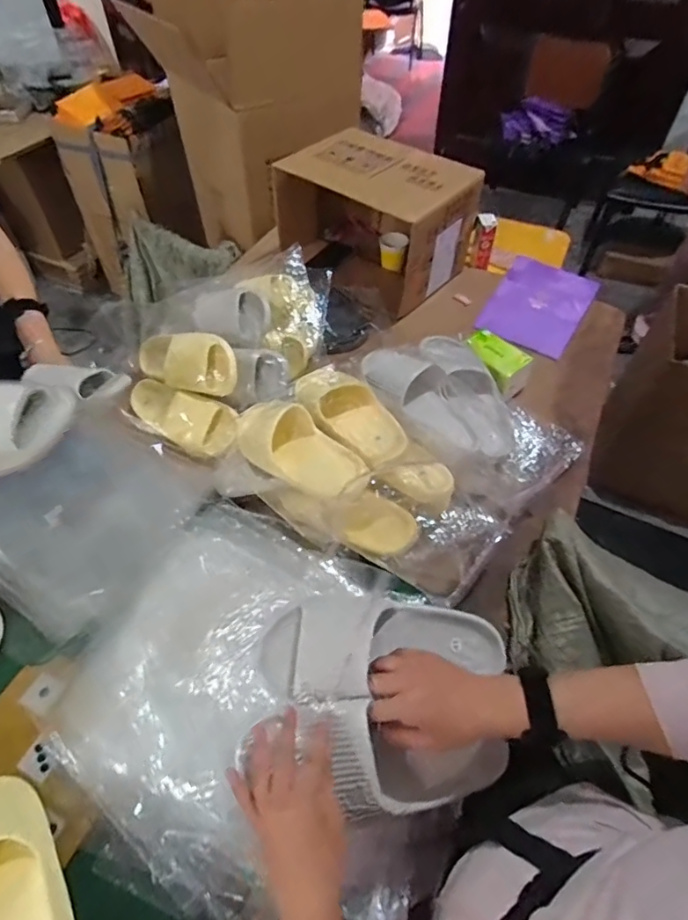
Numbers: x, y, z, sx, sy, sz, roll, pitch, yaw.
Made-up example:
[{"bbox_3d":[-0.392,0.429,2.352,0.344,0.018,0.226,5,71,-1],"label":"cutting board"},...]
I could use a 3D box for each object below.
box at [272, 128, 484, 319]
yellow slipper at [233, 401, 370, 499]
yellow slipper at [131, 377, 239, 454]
[{"bbox_3d":[0.075,-0.585,1.193,0.409,0.256,0.288,33,59,23],"label":"box"},{"bbox_3d":[-0.075,-0.018,0.739,0.229,0.071,0.090,34,59,24],"label":"yellow slipper"},{"bbox_3d":[-0.314,-0.086,0.941,0.236,0.075,0.101,20,93,14],"label":"yellow slipper"}]

